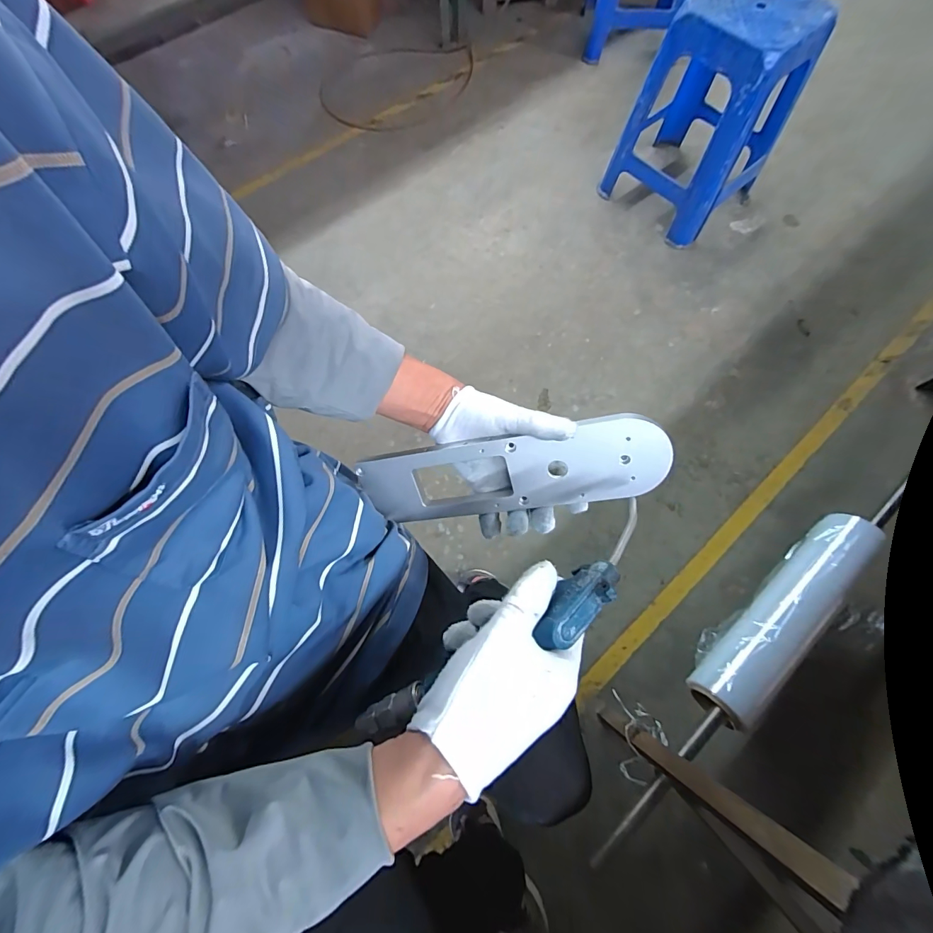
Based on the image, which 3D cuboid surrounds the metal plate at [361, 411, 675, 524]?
[{"bbox_3d":[0.034,0.009,0.412,0.299,0.006,0.081,-9,114,19],"label":"metal plate"}]

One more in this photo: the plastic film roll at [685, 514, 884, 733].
[{"bbox_3d":[0.574,0.266,0.758,0.446,0.114,0.108,-39,75,-13],"label":"plastic film roll"}]

